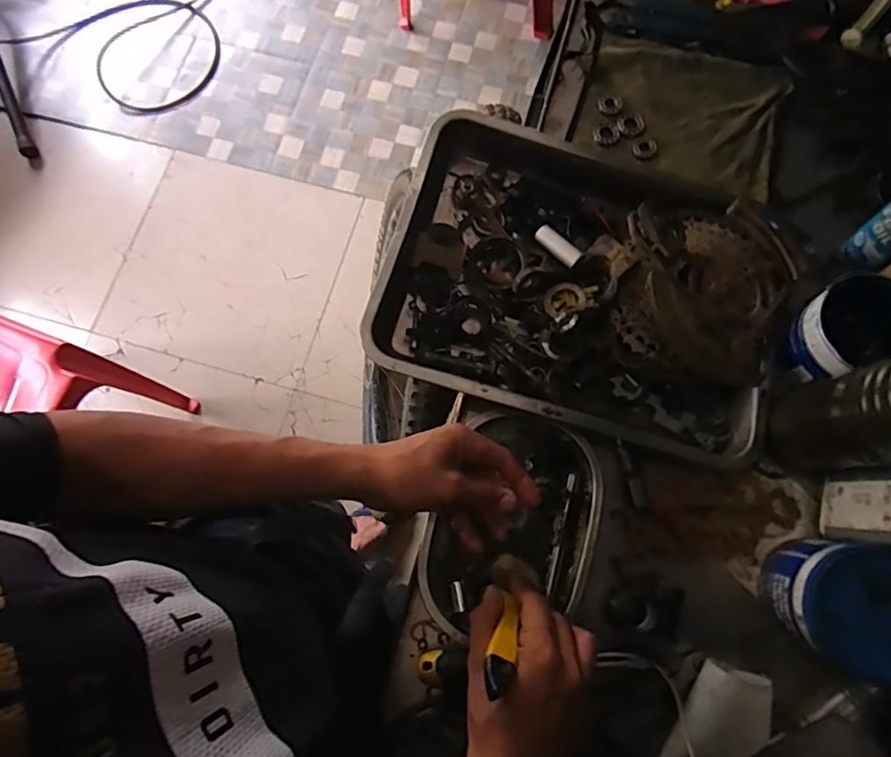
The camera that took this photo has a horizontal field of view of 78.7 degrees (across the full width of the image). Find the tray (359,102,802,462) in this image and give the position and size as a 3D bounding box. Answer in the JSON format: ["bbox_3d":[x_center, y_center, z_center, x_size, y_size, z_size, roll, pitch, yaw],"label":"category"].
[{"bbox_3d":[0.140,-0.103,0.540,0.389,0.090,0.301,15,77,4],"label":"tray"}]

